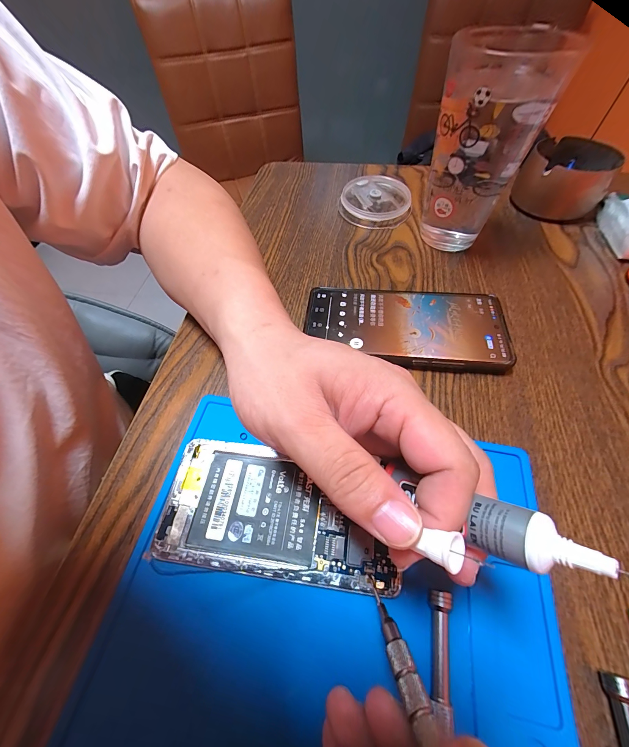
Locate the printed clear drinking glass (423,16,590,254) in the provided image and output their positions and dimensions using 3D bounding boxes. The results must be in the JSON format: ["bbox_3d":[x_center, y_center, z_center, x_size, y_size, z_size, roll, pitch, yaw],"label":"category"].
[{"bbox_3d":[0.141,-0.193,0.264,0.076,0.143,0.090,12,60,10],"label":"printed clear drinking glass"}]

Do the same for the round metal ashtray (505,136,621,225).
[{"bbox_3d":[0.273,-0.212,0.323,0.081,0.049,0.077,-1,58,2],"label":"round metal ashtray"}]

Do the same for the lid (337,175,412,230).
[{"bbox_3d":[0.071,-0.204,0.348,0.081,0.019,0.084,8,59,7],"label":"lid"}]

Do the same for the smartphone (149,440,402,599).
[{"bbox_3d":[-0.023,0.082,0.179,0.136,0.011,0.069,5,59,6],"label":"smartphone"}]

